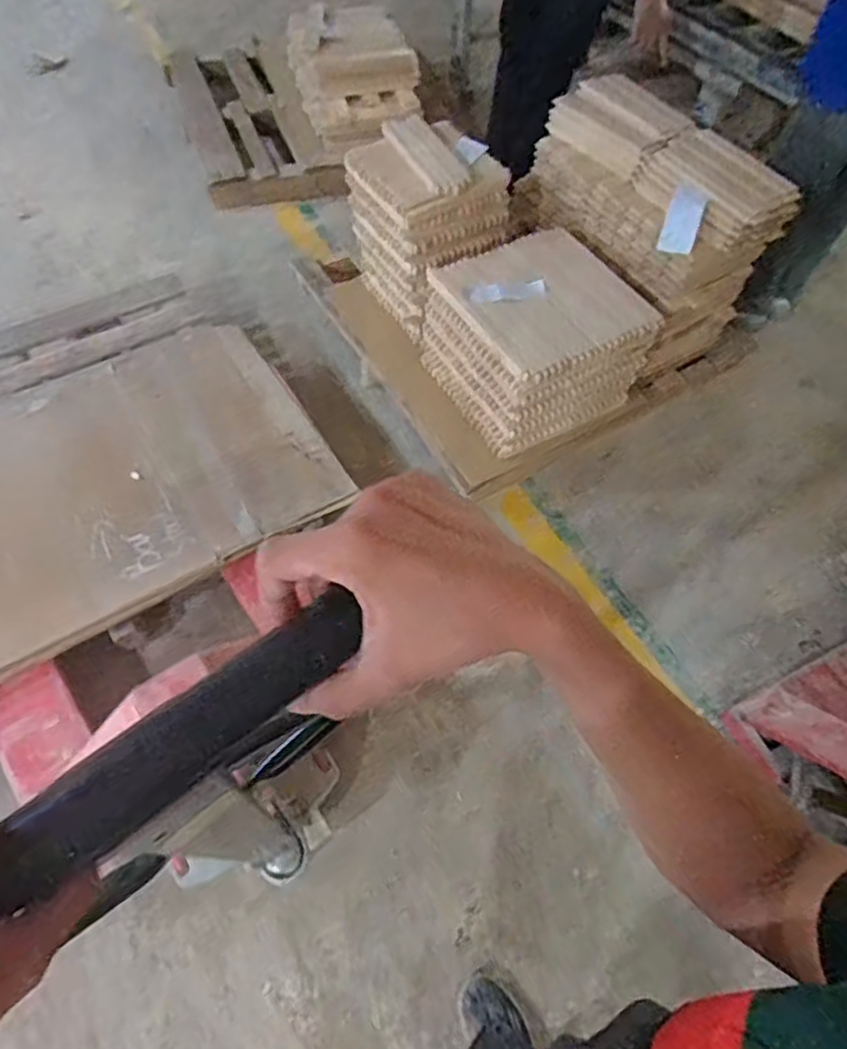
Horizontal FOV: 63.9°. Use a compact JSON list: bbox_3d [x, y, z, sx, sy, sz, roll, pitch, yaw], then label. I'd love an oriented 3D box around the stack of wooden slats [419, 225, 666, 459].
[{"bbox_3d":[0.279,-0.479,1.735,0.428,0.293,0.444,-27,62,-19],"label":"stack of wooden slats"}]

